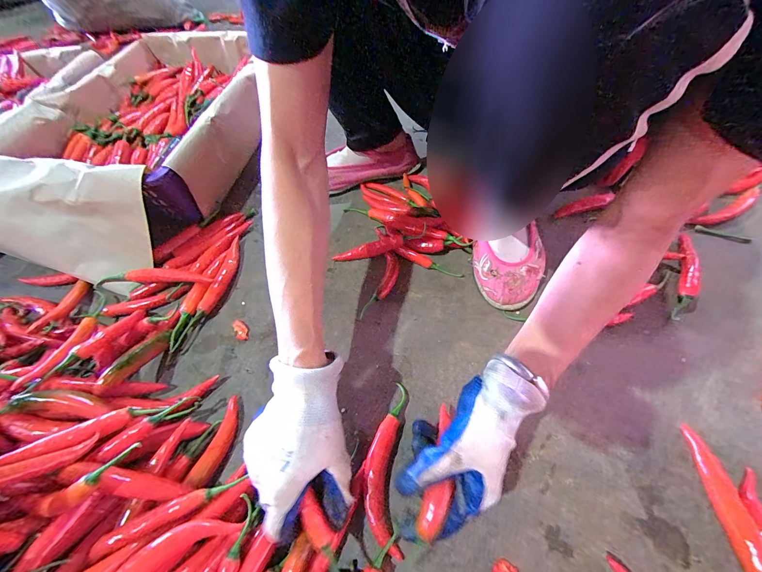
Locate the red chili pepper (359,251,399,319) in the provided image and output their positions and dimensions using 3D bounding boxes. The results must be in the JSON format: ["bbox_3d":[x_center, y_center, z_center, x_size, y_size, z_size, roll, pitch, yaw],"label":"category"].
[{"bbox_3d":[0.003,-0.002,0.457,0.028,0.015,0.108,15,59,14],"label":"red chili pepper"}]

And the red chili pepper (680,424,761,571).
[{"bbox_3d":[0.317,0.200,0.290,0.022,0.018,0.134,0,56,5],"label":"red chili pepper"}]

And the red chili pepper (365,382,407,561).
[{"bbox_3d":[0.005,0.178,0.333,0.037,0.020,0.155,1,57,5],"label":"red chili pepper"}]

